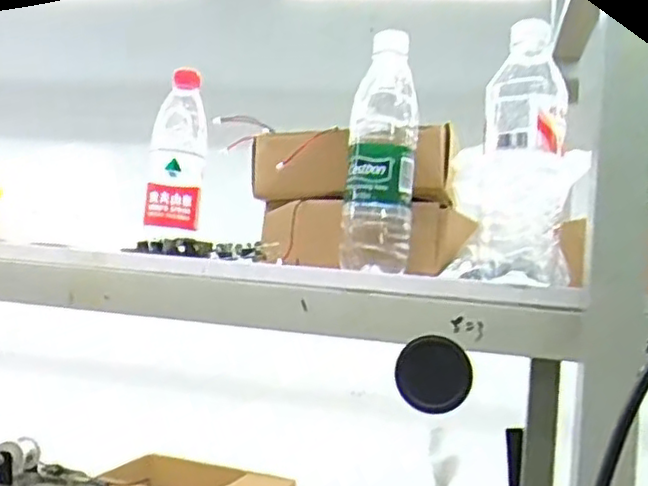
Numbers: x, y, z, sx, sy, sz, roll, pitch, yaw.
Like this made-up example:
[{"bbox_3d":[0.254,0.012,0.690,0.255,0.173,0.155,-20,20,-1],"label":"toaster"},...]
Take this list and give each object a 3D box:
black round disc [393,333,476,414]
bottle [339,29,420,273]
[{"bbox_3d":[0.090,0.108,0.569,0.060,0.059,0.019,5,-4,4],"label":"black round disc"},{"bbox_3d":[0.055,-0.087,0.645,0.064,0.216,0.054,5,-4,4],"label":"bottle"}]

